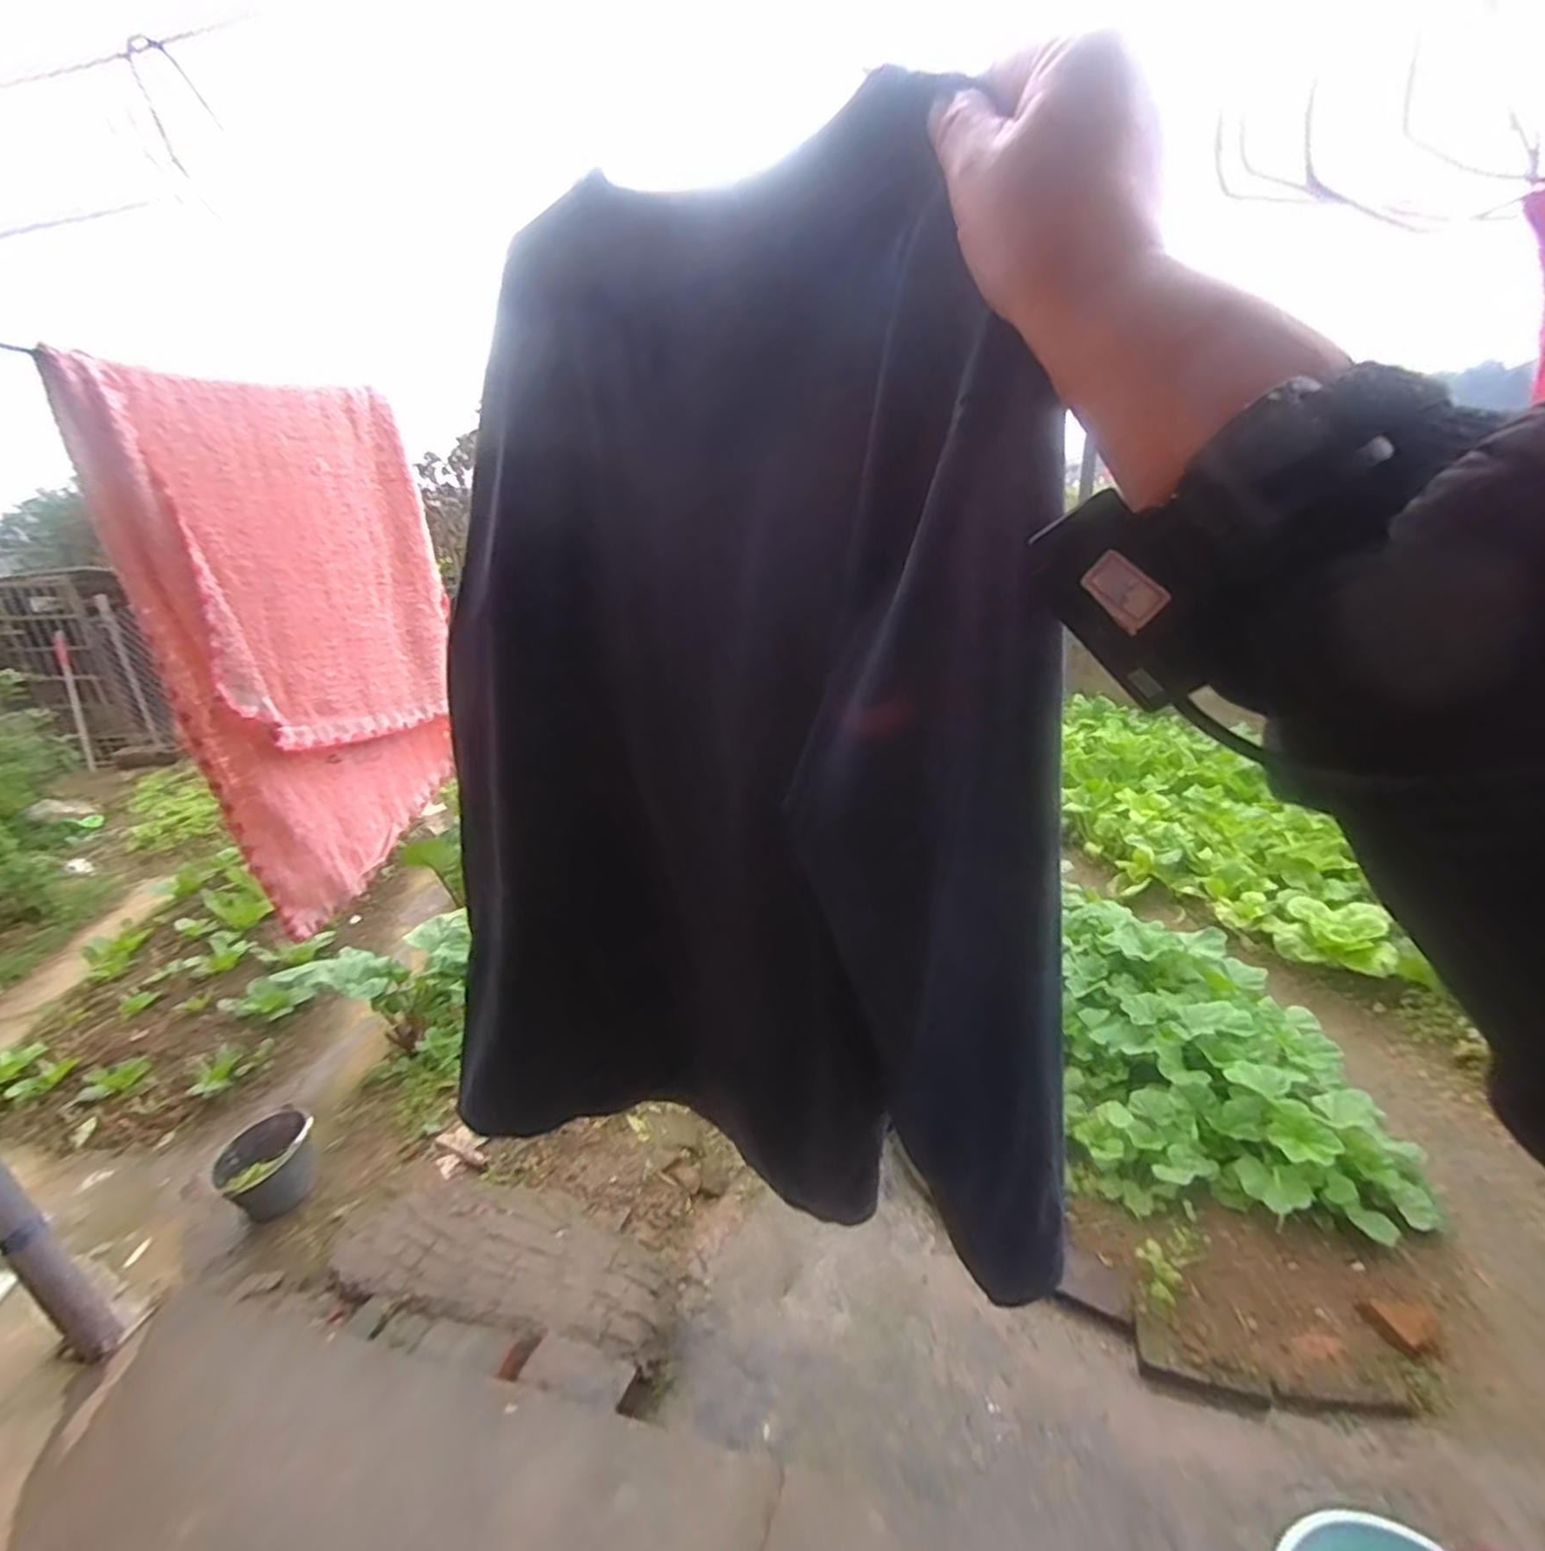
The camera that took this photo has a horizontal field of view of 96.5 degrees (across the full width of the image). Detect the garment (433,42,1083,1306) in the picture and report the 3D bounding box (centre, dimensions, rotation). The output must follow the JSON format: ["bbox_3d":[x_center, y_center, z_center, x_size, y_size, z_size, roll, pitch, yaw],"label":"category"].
[{"bbox_3d":[-0.052,0.014,0.456,0.448,0.607,0.136,3,23,23],"label":"garment"}]

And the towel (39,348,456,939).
[{"bbox_3d":[-0.385,-0.112,0.611,0.062,0.397,0.284,-2,21,10],"label":"towel"}]

